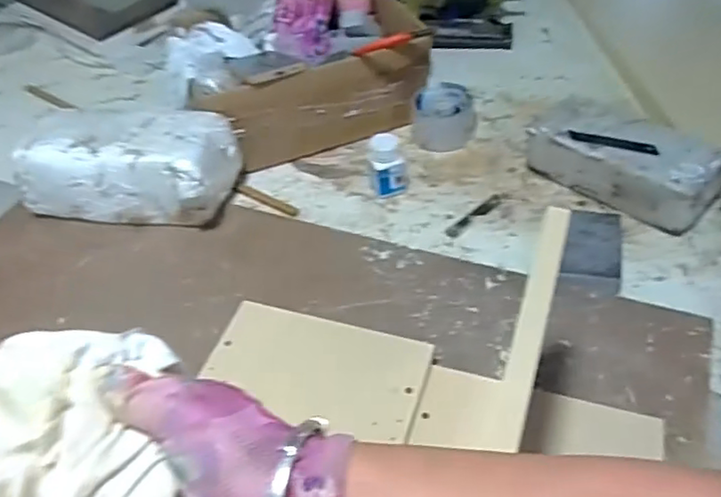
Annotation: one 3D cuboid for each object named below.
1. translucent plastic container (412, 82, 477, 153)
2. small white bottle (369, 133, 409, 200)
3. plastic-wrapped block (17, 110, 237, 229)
[{"bbox_3d":[0.112,-0.179,0.836,0.086,0.056,0.076,-2,46,4],"label":"translucent plastic container"},{"bbox_3d":[0.035,-0.102,0.759,0.047,0.072,0.038,-3,46,4],"label":"small white bottle"},{"bbox_3d":[-0.277,-0.101,0.752,0.236,0.111,0.120,4,47,11],"label":"plastic-wrapped block"}]

